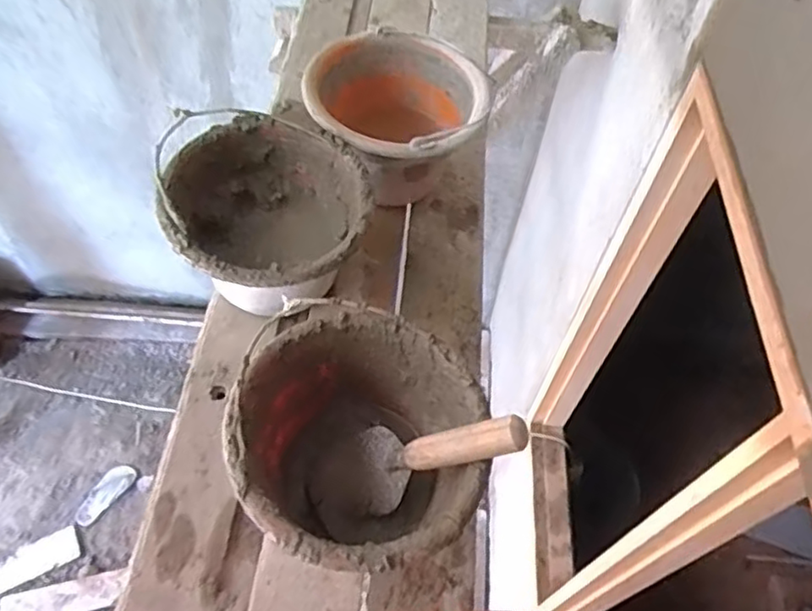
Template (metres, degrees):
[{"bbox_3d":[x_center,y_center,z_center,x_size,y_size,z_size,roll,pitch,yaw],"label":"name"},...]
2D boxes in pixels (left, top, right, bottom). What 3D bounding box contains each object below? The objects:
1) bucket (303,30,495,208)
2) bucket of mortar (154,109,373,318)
[{"bbox_3d":[-0.016,-0.244,0.953,0.242,0.184,0.252,20,57,9],"label":"bucket"},{"bbox_3d":[-0.175,-0.102,0.857,0.243,0.163,0.286,-19,59,-15],"label":"bucket of mortar"}]

